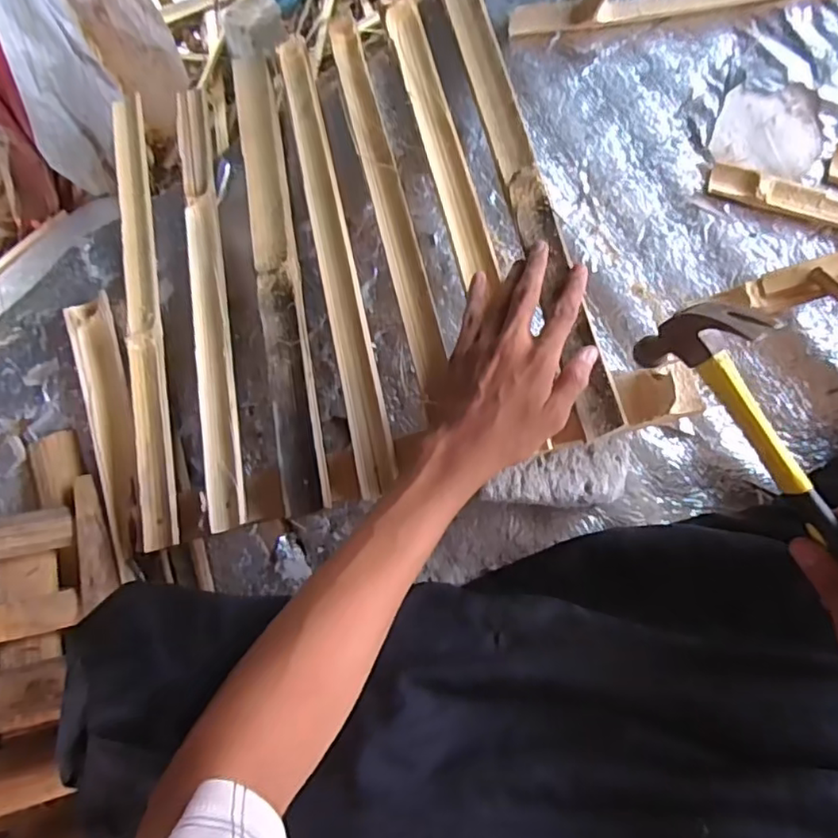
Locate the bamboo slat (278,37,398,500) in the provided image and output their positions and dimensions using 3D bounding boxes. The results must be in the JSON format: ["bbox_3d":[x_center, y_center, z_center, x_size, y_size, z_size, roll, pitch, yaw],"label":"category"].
[{"bbox_3d":[-0.084,-0.174,0.592,0.035,0.012,0.504,-14,72,5],"label":"bamboo slat"}]

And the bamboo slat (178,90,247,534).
[{"bbox_3d":[-0.217,-0.139,0.624,0.037,0.012,0.506,-13,72,5],"label":"bamboo slat"}]

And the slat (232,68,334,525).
[{"bbox_3d":[-0.142,-0.157,0.601,0.042,0.017,0.505,-12,73,5],"label":"slat"}]

